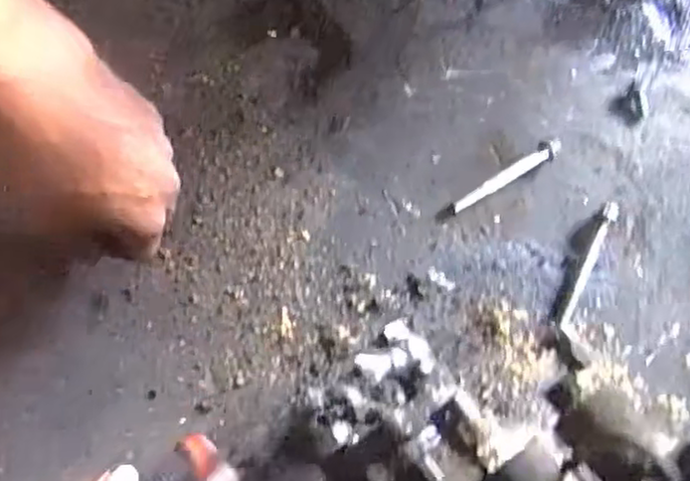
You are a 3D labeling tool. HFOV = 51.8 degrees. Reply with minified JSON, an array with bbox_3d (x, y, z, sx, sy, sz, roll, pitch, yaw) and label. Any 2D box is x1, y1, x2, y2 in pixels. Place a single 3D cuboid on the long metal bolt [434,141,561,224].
[{"bbox_3d":[0.111,-0.043,0.513,0.104,0.013,0.013,-30,75,-12],"label":"long metal bolt"}]

